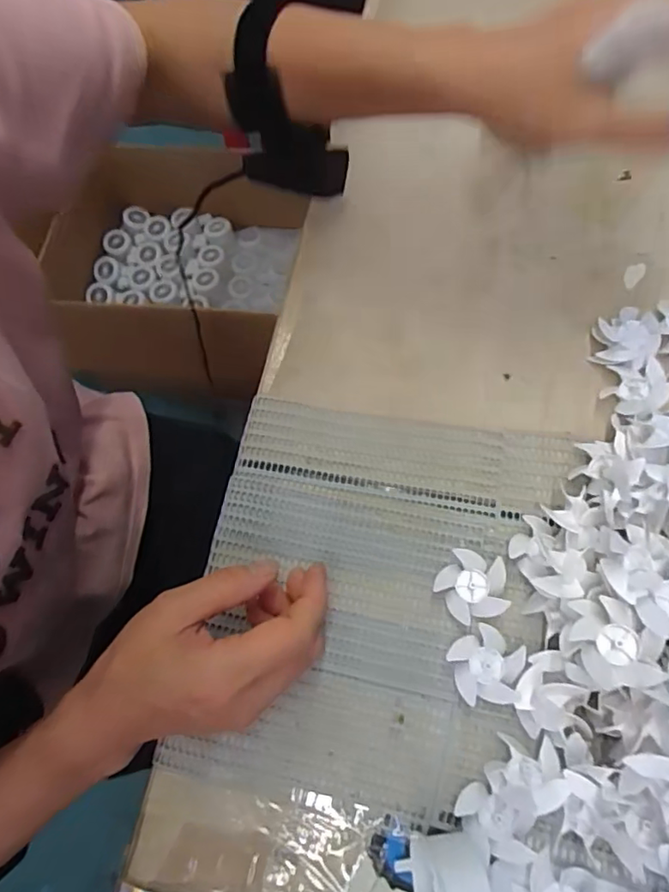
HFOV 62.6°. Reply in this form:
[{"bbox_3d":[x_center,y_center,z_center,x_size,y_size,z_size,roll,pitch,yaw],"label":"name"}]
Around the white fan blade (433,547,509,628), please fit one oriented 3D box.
[{"bbox_3d":[0.078,0.079,0.309,0.037,0.016,0.038,32,76,15],"label":"white fan blade"}]

